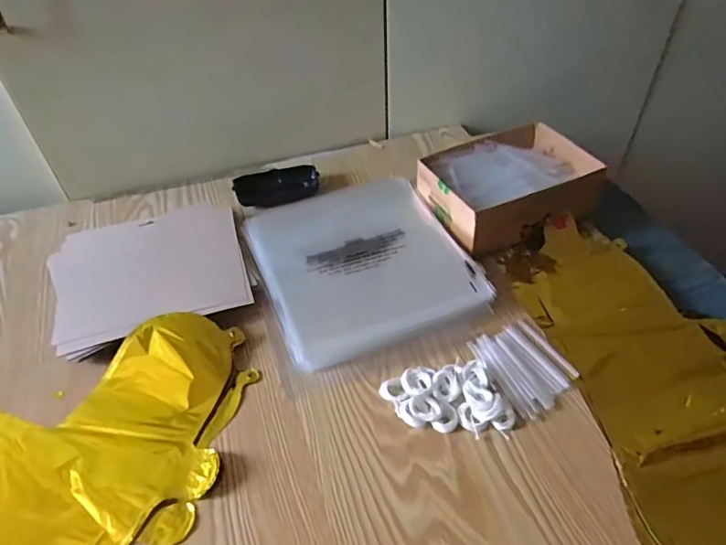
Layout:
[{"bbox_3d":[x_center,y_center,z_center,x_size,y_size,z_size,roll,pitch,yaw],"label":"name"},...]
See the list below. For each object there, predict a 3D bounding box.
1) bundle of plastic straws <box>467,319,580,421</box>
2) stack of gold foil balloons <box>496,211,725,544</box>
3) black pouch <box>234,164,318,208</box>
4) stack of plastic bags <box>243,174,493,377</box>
[{"bbox_3d":[0.154,0.087,0.494,0.076,0.009,0.092,-21,48,-17],"label":"bundle of plastic straws"},{"bbox_3d":[0.287,0.099,0.466,0.198,0.020,0.419,-9,46,-5],"label":"stack of gold foil balloons"},{"bbox_3d":[-0.116,-0.117,0.706,0.110,0.020,0.055,-18,48,-14],"label":"black pouch"},{"bbox_3d":[-0.008,-0.020,0.591,0.214,0.028,0.242,-18,47,-14],"label":"stack of plastic bags"}]

